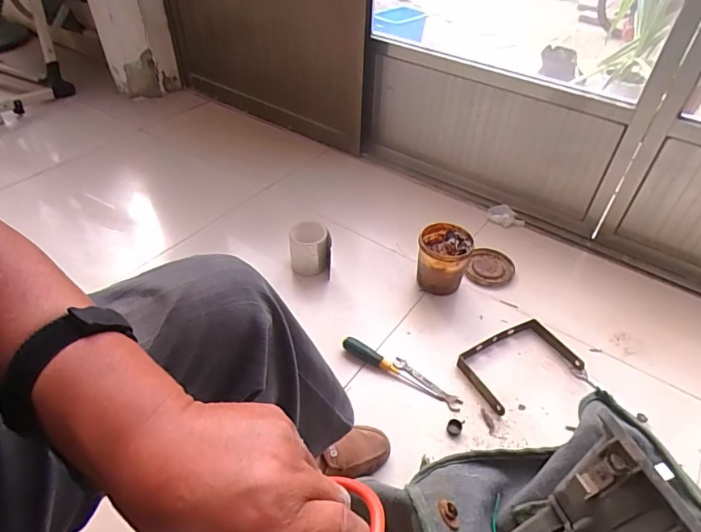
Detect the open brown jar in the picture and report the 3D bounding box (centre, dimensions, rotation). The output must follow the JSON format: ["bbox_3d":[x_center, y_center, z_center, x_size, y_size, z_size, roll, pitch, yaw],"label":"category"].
[{"bbox_3d":[0.223,-0.013,1.127,0.117,0.143,0.117,1,44,-1],"label":"open brown jar"}]

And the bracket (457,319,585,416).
[{"bbox_3d":[0.346,0.195,0.968,0.225,0.022,0.150,-19,48,-21],"label":"bracket"}]

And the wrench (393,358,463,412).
[{"bbox_3d":[0.154,0.237,0.949,0.160,0.010,0.029,33,52,28],"label":"wrench"}]

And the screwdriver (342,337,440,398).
[{"bbox_3d":[0.077,0.207,0.963,0.219,0.036,0.031,26,49,23],"label":"screwdriver"}]

